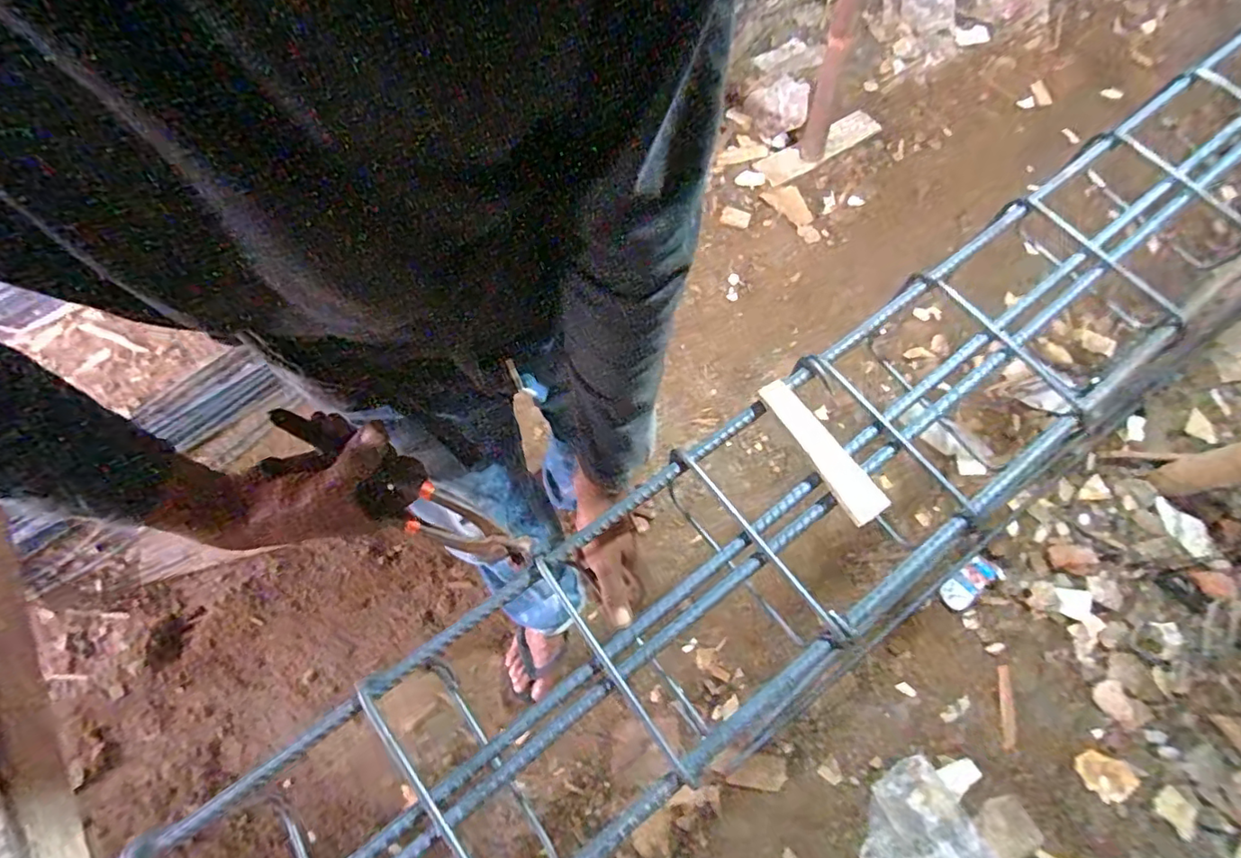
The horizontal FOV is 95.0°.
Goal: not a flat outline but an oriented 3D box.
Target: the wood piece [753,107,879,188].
[{"bbox_3d":[0.563,-0.806,1.635,0.329,0.031,0.112,-22,69,15],"label":"wood piece"}]

